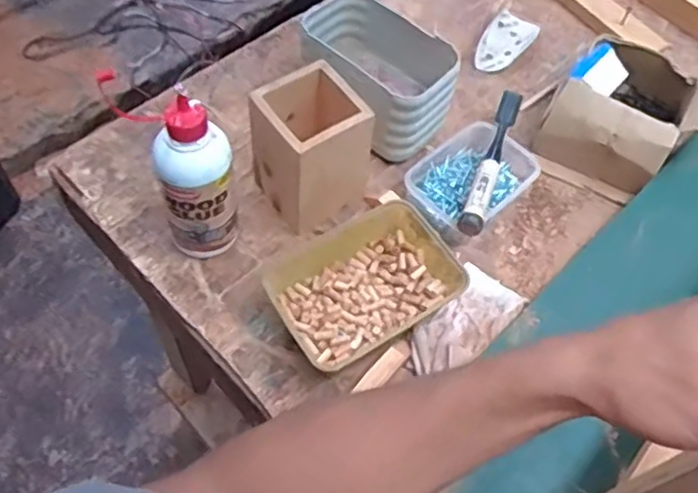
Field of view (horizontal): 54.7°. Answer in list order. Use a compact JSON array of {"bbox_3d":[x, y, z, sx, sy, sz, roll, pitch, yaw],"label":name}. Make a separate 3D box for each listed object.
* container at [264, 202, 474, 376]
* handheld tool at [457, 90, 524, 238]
[{"bbox_3d":[0.015,0.045,0.660,0.170,0.067,0.120,-27,64,-19],"label":"container"},{"bbox_3d":[0.157,-0.098,0.733,0.023,0.026,0.211,19,59,8],"label":"handheld tool"}]

